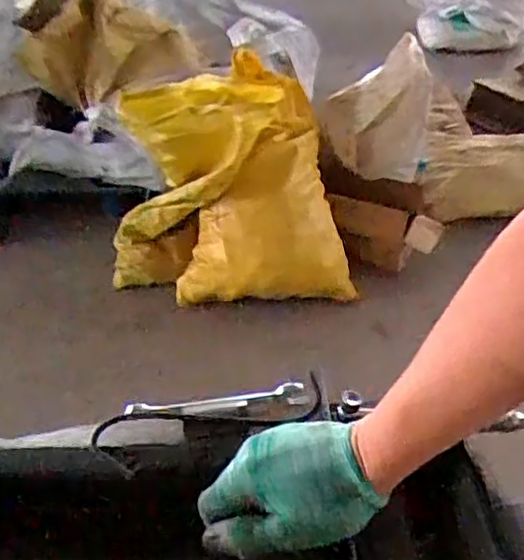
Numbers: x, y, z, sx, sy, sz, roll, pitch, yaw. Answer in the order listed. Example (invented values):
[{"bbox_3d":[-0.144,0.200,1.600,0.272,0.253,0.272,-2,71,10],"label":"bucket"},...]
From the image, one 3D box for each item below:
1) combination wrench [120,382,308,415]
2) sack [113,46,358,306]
[{"bbox_3d":[-0.045,0.112,0.640,0.166,0.015,0.016,-6,38,-8],"label":"combination wrench"},{"bbox_3d":[-0.086,-0.245,1.857,0.652,0.608,0.293,-7,38,-9],"label":"sack"}]

